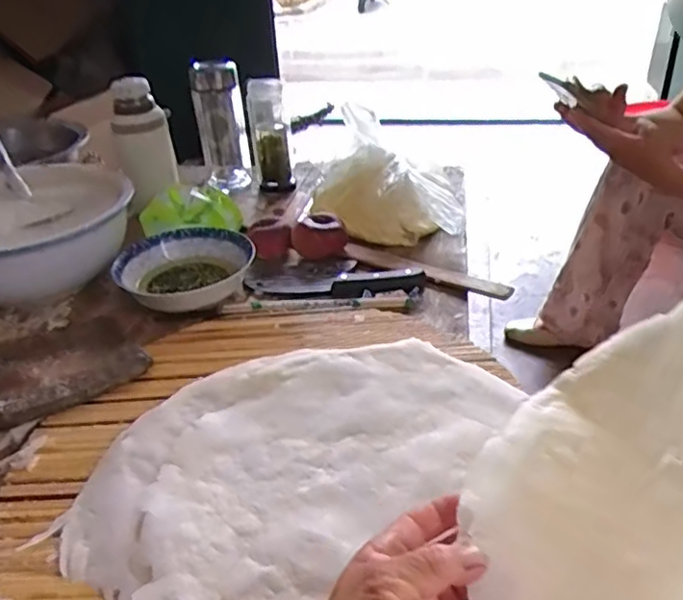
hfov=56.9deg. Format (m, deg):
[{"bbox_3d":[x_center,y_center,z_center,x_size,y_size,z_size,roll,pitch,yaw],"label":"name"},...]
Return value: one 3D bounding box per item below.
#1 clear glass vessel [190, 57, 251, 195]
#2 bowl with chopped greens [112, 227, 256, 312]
[{"bbox_3d":[-0.217,-0.313,1.163,0.084,0.240,0.064,-9,33,-9],"label":"clear glass vessel"},{"bbox_3d":[-0.215,-0.043,0.857,0.172,0.053,0.171,-3,33,2],"label":"bowl with chopped greens"}]

